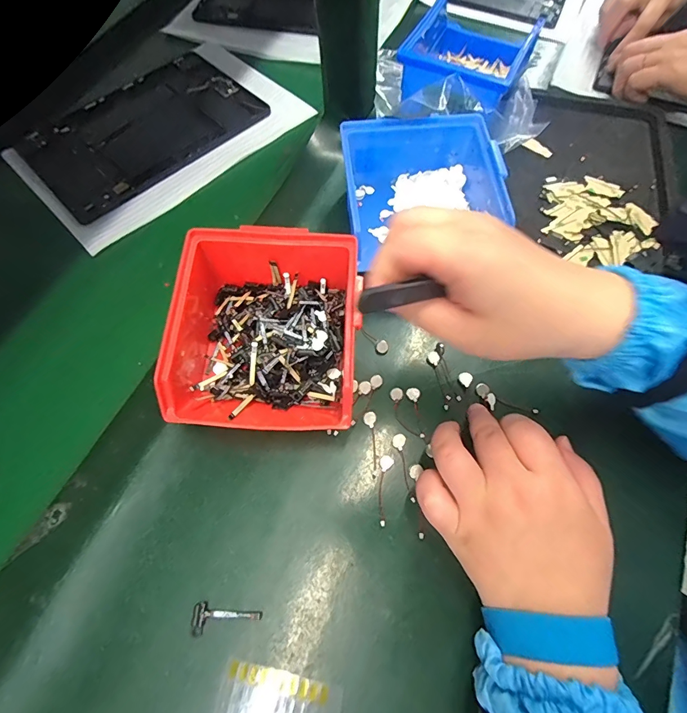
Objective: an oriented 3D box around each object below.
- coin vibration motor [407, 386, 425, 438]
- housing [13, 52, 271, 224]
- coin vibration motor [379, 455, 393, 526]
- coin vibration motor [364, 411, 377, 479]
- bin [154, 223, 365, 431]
[{"bbox_3d":[0.053,0.041,0.293,0.010,0.004,0.038,-2,66,1],"label":"coin vibration motor"},{"bbox_3d":[-0.216,-0.249,0.430,0.231,0.008,0.150,-42,71,-15],"label":"housing"},{"bbox_3d":[0.027,0.090,0.270,0.009,0.004,0.046,8,67,6],"label":"coin vibration motor"},{"bbox_3d":[0.019,0.062,0.283,0.009,0.004,0.047,0,66,2],"label":"coin vibration motor"},{"bbox_3d":[-0.056,-0.020,0.286,0.130,0.070,0.147,5,66,5],"label":"bin"}]

